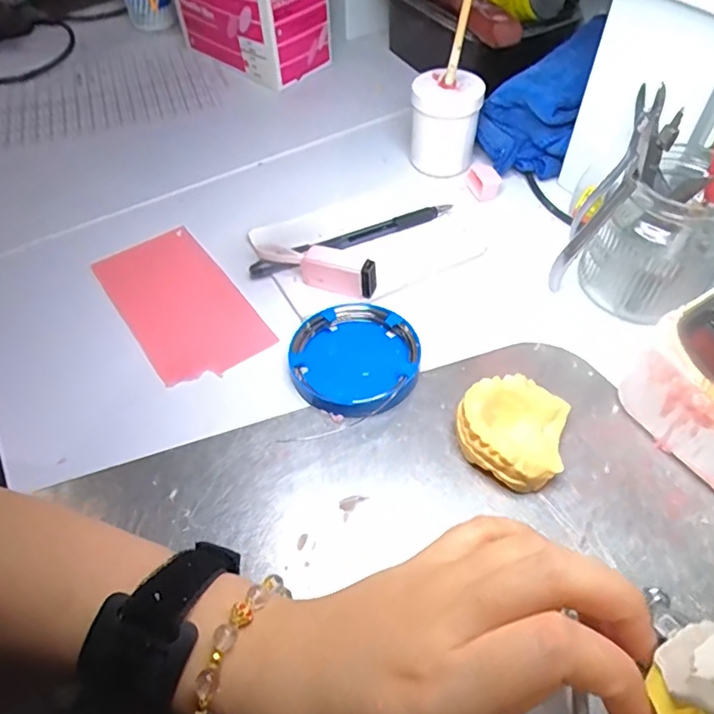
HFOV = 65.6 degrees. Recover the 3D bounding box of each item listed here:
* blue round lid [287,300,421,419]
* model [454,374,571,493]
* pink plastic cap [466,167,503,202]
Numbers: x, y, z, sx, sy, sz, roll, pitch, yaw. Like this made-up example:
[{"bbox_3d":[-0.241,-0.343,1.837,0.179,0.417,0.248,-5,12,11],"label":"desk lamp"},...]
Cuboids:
[{"bbox_3d":[-0.001,-0.001,0.341,0.079,0.015,0.077,-1,51,2],"label":"blue round lid"},{"bbox_3d":[0.084,0.038,0.299,0.055,0.027,0.057,-1,51,2],"label":"model"},{"bbox_3d":[0.102,-0.140,0.443,0.021,0.016,0.025,-13,51,-8],"label":"pink plastic cap"}]

